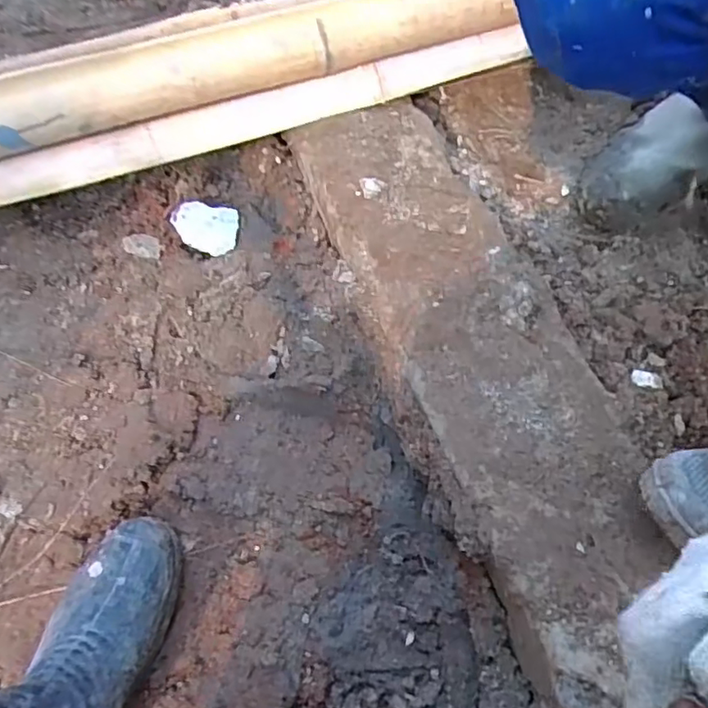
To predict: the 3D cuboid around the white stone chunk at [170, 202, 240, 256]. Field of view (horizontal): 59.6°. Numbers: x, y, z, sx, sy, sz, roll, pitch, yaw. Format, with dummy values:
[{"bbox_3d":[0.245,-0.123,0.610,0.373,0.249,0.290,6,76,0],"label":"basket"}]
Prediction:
[{"bbox_3d":[-0.170,-0.148,0.718,0.072,0.028,0.064,-18,59,-8],"label":"white stone chunk"}]

